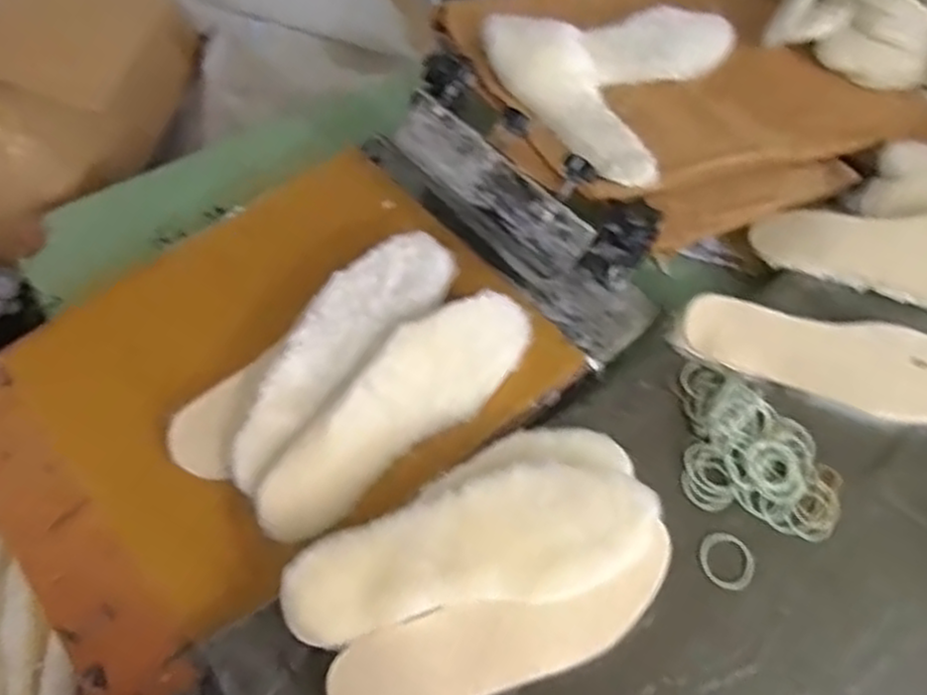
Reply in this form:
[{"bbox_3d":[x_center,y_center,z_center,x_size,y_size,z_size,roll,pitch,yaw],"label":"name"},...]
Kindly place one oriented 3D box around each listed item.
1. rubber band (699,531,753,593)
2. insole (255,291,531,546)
[{"bbox_3d":[0.214,0.173,0.618,0.045,0.004,0.044,2,59,-3],"label":"rubber band"},{"bbox_3d":[-0.054,0.047,0.639,0.277,0.027,0.089,-38,97,-20],"label":"insole"}]

